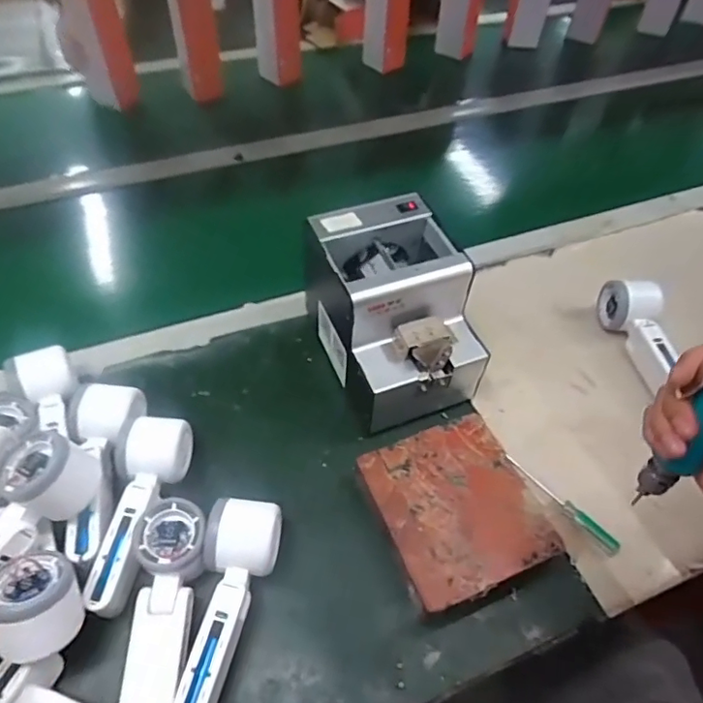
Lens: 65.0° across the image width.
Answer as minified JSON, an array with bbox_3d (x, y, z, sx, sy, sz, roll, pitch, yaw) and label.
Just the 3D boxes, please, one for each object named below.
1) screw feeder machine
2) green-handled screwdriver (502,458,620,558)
[{"bbox_3d":[0.045,-0.037,0.566,0.130,0.148,0.182,-16,53,-14],"label":"screw feeder machine"},{"bbox_3d":[0.197,0.142,0.523,0.015,0.009,0.123,-32,59,-25],"label":"green-handled screwdriver"}]

